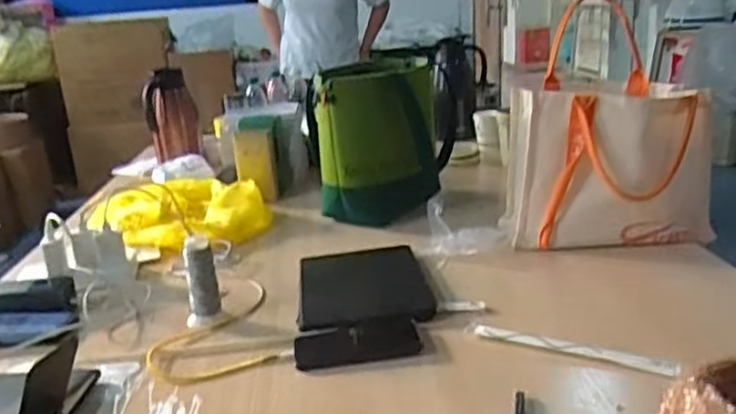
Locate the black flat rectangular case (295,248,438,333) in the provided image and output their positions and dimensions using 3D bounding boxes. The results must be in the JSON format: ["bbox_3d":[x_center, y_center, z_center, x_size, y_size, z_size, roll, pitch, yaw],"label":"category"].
[{"bbox_3d":[-0.007,0.116,1.030,0.188,0.025,0.240,-4,18,-3],"label":"black flat rectangular case"}]

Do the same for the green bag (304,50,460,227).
[{"bbox_3d":[0.030,-0.140,1.377,0.281,0.287,0.227,-3,18,2],"label":"green bag"}]

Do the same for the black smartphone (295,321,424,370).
[{"bbox_3d":[-0.013,0.172,0.876,0.158,0.010,0.070,-6,18,-9],"label":"black smartphone"}]

